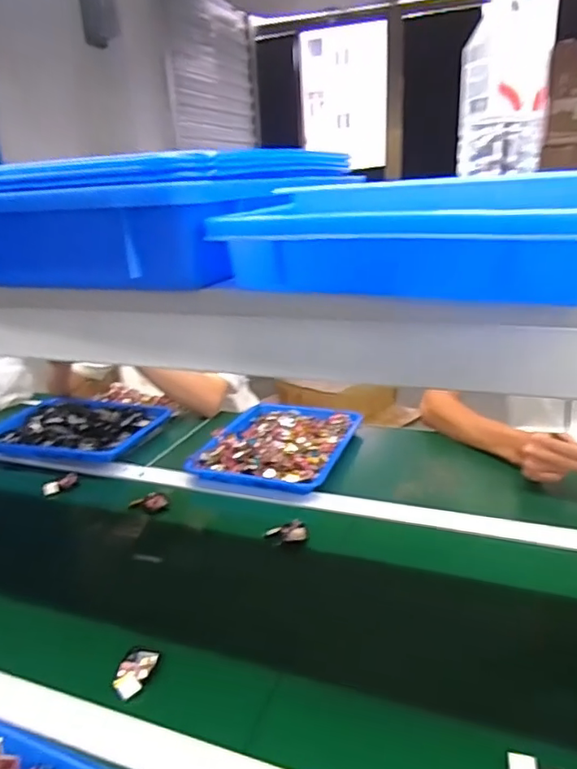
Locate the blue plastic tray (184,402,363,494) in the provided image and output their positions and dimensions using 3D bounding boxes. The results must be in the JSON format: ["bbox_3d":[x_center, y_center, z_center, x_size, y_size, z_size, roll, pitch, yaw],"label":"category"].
[{"bbox_3d":[-0.009,0.104,1.051,0.245,0.031,0.328,5,21,21],"label":"blue plastic tray"}]

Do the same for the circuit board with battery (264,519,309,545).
[{"bbox_3d":[-0.002,0.215,0.806,0.061,0.027,0.024,0,20,8],"label":"circuit board with battery"}]

